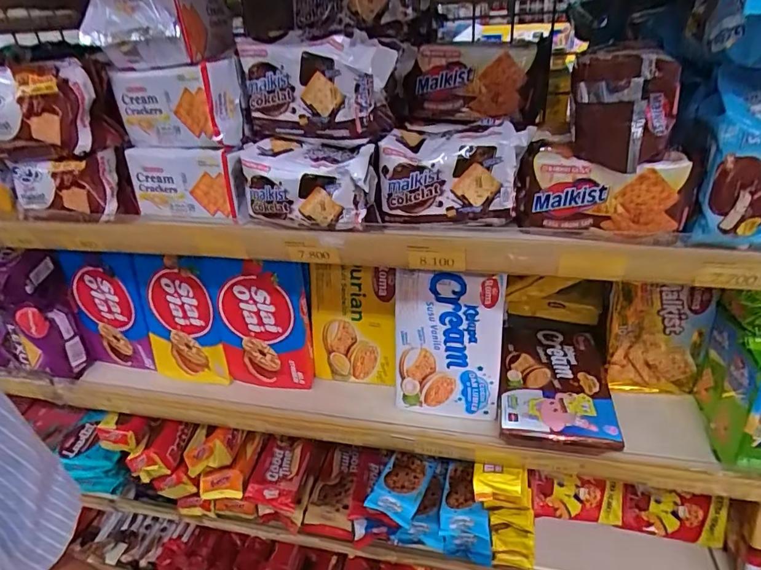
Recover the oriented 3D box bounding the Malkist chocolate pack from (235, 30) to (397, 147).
[{"bbox_3d":[-0.061,-0.183,0.450,0.142,0.087,0.052,15,37,26],"label":"Malkist chocolate pack"}]

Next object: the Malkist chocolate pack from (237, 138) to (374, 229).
[{"bbox_3d":[-0.068,-0.095,0.454,0.125,0.062,0.059,9,35,19],"label":"Malkist chocolate pack"}]

